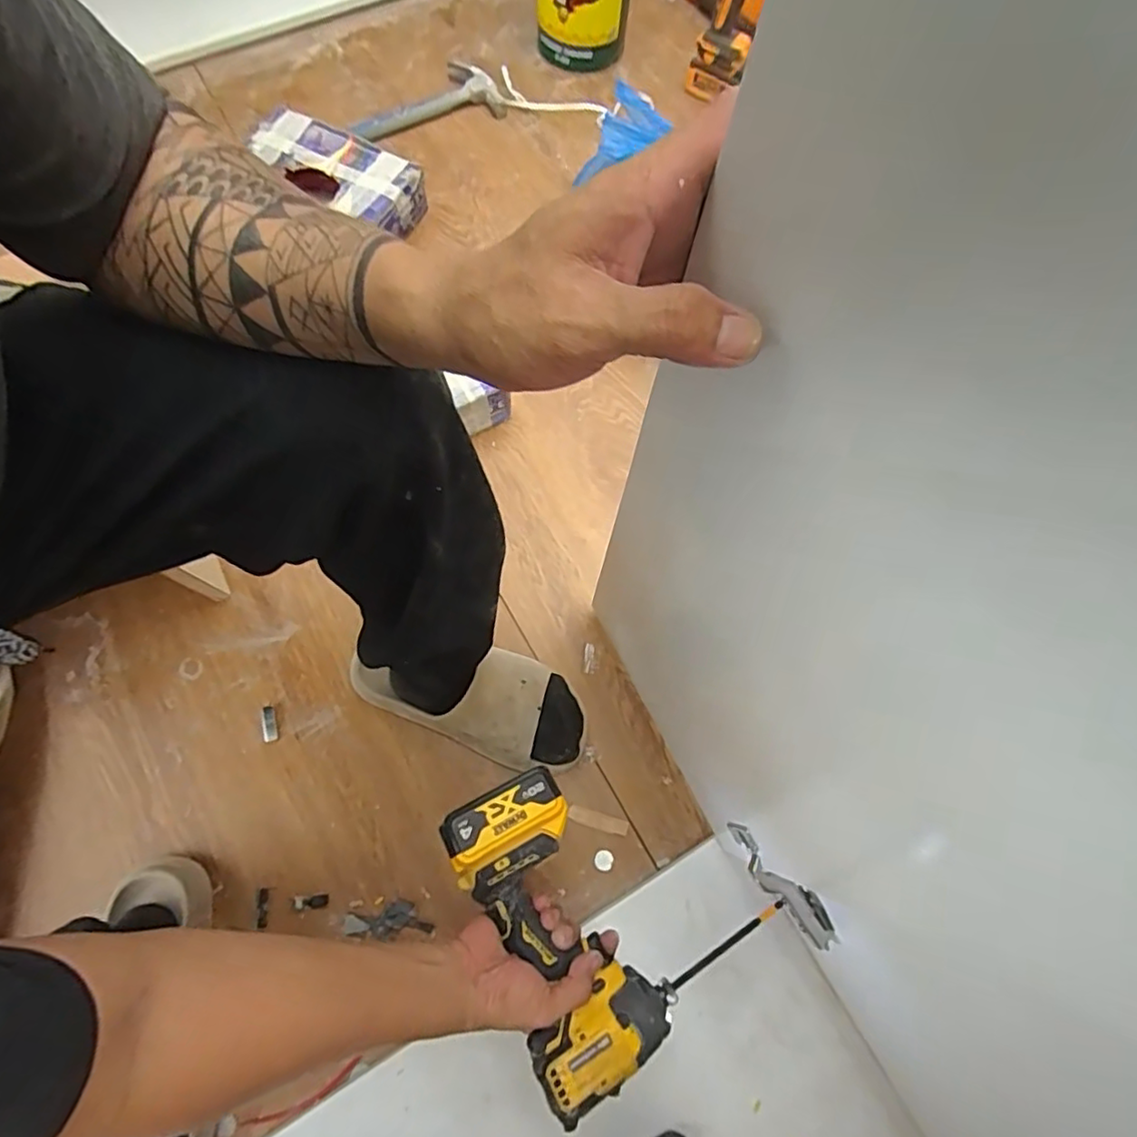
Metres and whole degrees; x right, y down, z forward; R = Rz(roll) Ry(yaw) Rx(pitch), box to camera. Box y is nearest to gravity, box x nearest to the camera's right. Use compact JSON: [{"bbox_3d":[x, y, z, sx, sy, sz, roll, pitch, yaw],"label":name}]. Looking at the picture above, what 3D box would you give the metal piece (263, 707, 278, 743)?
[{"bbox_3d":[-0.365,0.189,0.742,0.015,0.004,0.043,-14,70,-7],"label":"metal piece"}]

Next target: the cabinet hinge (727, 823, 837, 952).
[{"bbox_3d":[0.201,0.301,0.582,0.030,0.041,0.121,-41,82,-12],"label":"cabinet hinge"}]

